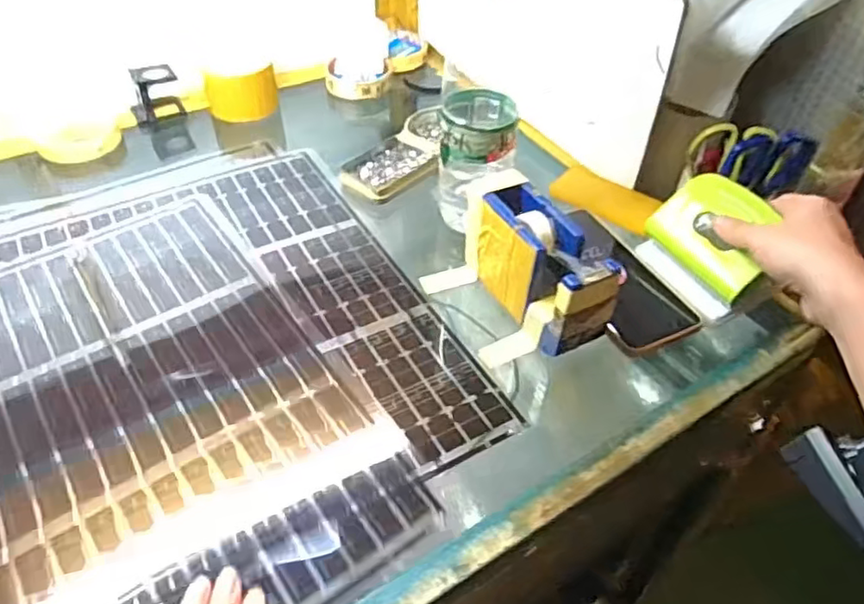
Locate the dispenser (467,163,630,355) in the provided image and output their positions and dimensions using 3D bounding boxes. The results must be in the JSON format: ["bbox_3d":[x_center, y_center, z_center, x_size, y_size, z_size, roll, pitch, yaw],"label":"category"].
[{"bbox_3d":[0.077,-0.032,0.485,0.049,0.082,0.139,-20,50,-21],"label":"dispenser"}]

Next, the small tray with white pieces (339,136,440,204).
[{"bbox_3d":[-0.044,-0.135,0.631,0.063,0.016,0.106,34,53,27],"label":"small tray with white pieces"}]

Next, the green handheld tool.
[{"bbox_3d":[0.224,-0.052,0.508,0.059,0.075,0.104,-16,49,-18],"label":"green handheld tool"}]

